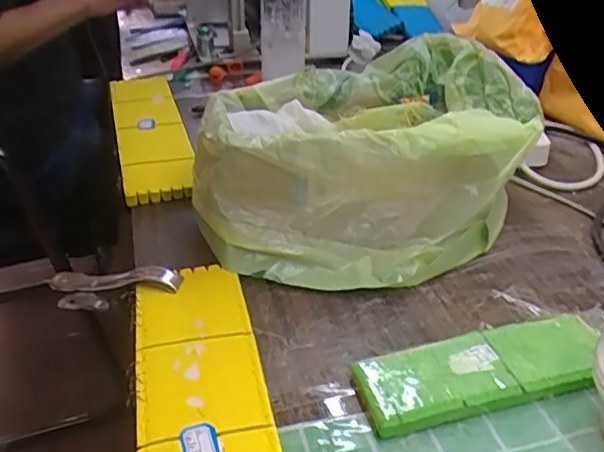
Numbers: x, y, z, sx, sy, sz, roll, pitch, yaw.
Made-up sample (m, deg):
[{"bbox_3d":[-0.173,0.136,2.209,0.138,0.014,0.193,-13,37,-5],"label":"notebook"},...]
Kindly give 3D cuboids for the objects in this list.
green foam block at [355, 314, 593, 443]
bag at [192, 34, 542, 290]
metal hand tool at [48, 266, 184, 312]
[{"bbox_3d":[0.123,0.097,0.391,0.174,0.015,0.058,-8,34,-14],"label":"green foam block"},{"bbox_3d":[0.056,-0.065,0.529,0.301,0.124,0.220,-16,37,-25],"label":"bag"},{"bbox_3d":[-0.157,0.051,0.478,0.125,0.040,0.017,-10,29,21],"label":"metal hand tool"}]

